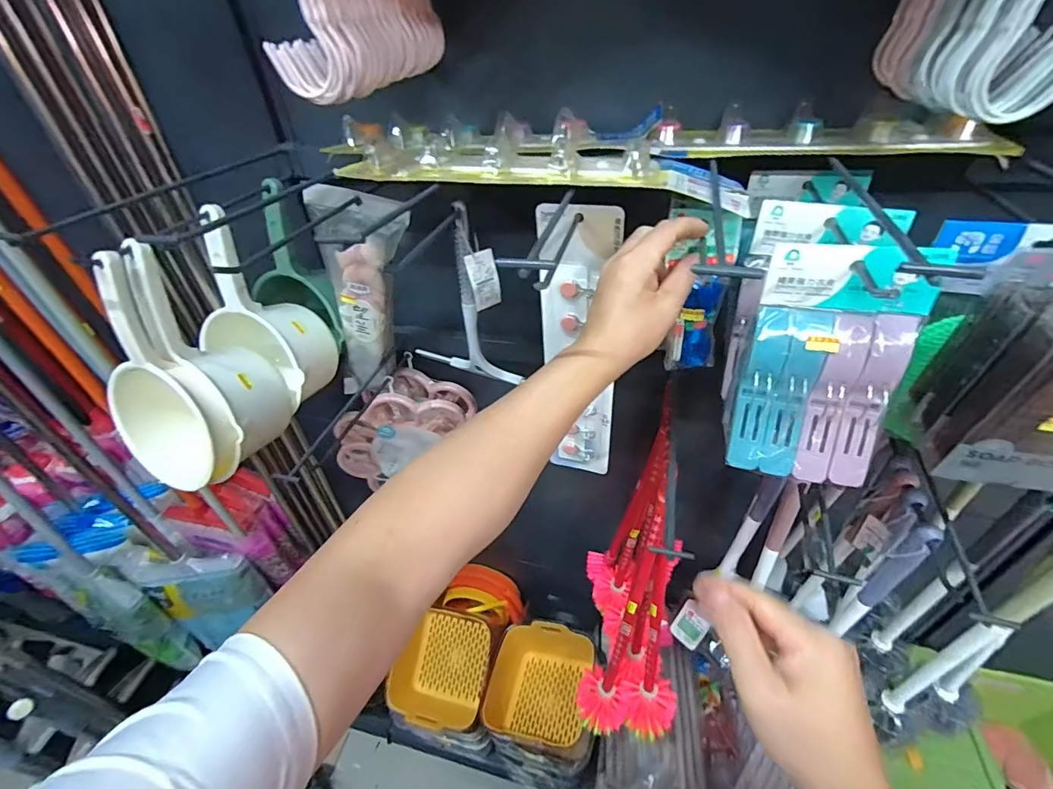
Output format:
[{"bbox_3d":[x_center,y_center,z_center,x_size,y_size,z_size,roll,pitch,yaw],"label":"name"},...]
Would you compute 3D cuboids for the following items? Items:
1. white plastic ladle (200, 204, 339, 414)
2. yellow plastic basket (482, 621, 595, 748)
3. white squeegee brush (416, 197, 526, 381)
[{"bbox_3d":[-0.350,-0.107,0.622,0.126,0.242,0.122,19,46,25],"label":"white plastic ladle"},{"bbox_3d":[0.032,0.663,1.060,0.208,0.111,0.224,12,43,18],"label":"yellow plastic basket"},{"bbox_3d":[-0.084,-0.116,0.566,0.134,0.224,0.034,12,43,19],"label":"white squeegee brush"}]

